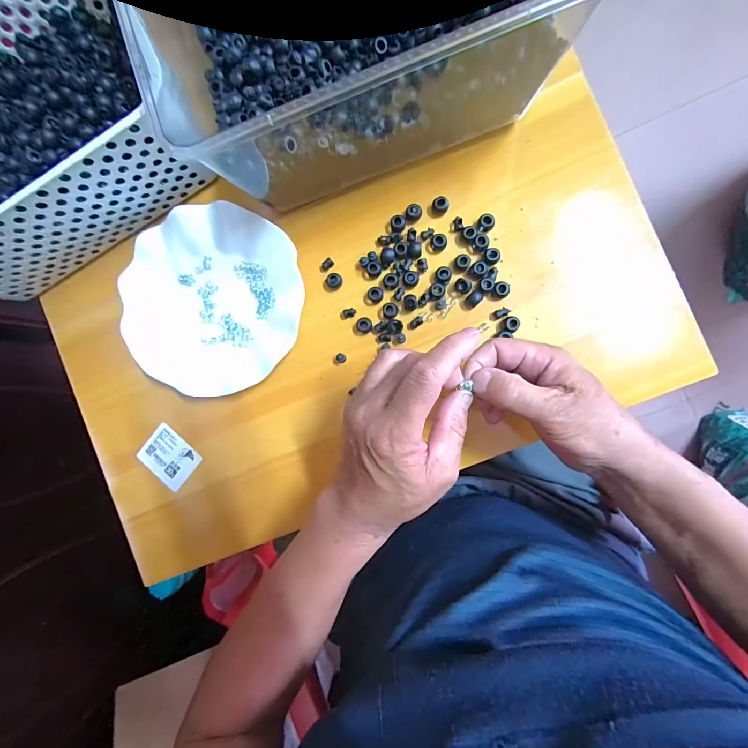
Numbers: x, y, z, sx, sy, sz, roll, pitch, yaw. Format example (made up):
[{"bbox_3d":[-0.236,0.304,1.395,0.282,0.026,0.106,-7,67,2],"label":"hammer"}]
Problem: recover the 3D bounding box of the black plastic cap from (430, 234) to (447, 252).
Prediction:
[{"bbox_3d":[0.062,-0.124,0.333,0.015,0.011,0.013,-19,87,6],"label":"black plastic cap"}]

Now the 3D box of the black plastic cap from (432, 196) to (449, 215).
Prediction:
[{"bbox_3d":[0.063,-0.159,0.331,0.014,0.010,0.013,0,89,6],"label":"black plastic cap"}]

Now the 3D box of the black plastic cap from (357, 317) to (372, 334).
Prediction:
[{"bbox_3d":[-0.009,-0.047,0.342,0.015,0.006,0.015,0,89,6],"label":"black plastic cap"}]

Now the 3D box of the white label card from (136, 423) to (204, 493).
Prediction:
[{"bbox_3d":[-0.218,0.088,0.374,0.061,0.004,0.047,38,90,6],"label":"white label card"}]

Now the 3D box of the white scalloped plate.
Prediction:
[{"bbox_3d":[-0.159,-0.072,0.350,0.175,0.021,0.176,0,89,6],"label":"white scalloped plate"}]

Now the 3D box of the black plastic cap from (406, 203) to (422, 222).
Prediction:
[{"bbox_3d":[0.038,-0.155,0.336,0.014,0.007,0.016,34,93,6],"label":"black plastic cap"}]

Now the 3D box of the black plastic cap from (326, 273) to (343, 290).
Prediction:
[{"bbox_3d":[-0.039,-0.091,0.345,0.016,0.009,0.016,0,89,6],"label":"black plastic cap"}]

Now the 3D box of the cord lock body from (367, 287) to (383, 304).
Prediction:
[{"bbox_3d":[0.001,-0.077,0.342,0.014,0.009,0.015,0,89,6],"label":"cord lock body"}]

